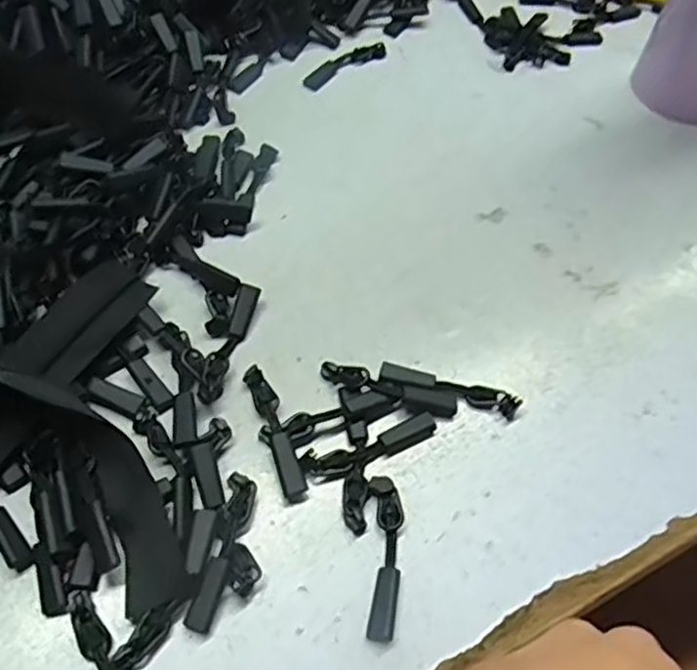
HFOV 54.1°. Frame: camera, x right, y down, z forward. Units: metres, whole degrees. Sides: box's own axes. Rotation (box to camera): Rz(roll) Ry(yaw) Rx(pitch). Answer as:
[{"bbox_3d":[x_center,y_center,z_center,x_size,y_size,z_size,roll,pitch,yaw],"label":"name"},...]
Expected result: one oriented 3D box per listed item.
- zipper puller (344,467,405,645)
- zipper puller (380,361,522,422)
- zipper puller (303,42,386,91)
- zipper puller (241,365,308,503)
[{"bbox_3d":[0.012,0.077,0.247,0.021,0.006,0.060,-6,58,-9],"label":"zipper puller"},{"bbox_3d":[0.042,0.022,0.286,0.058,0.006,0.011,16,57,5],"label":"zipper puller"},{"bbox_3d":[-0.003,-0.159,0.400,0.057,0.005,0.012,-33,66,-23],"label":"zipper puller"},{"bbox_3d":[-0.029,0.037,0.268,0.009,0.008,0.057,-17,60,-15],"label":"zipper puller"}]

